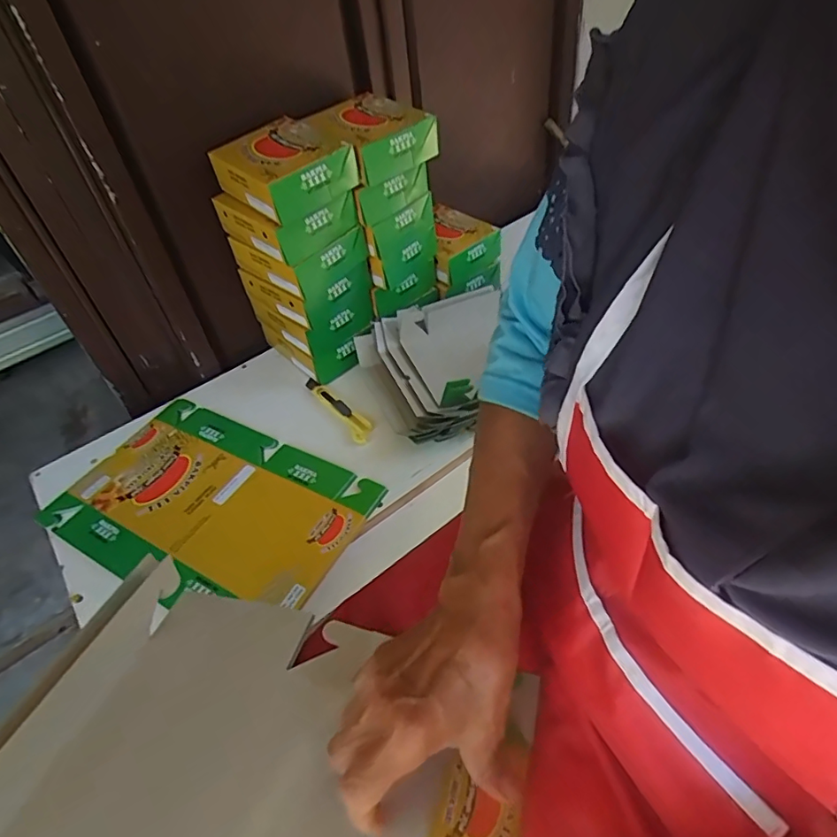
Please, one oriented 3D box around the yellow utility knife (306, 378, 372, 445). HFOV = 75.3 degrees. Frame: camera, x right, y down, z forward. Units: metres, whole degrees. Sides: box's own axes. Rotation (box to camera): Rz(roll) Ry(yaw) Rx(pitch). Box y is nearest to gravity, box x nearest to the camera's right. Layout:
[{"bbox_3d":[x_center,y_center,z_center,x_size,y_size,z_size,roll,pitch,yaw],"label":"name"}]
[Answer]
[{"bbox_3d":[-0.120,-0.020,0.819,0.033,0.013,0.167,-31,49,-20],"label":"yellow utility knife"}]

